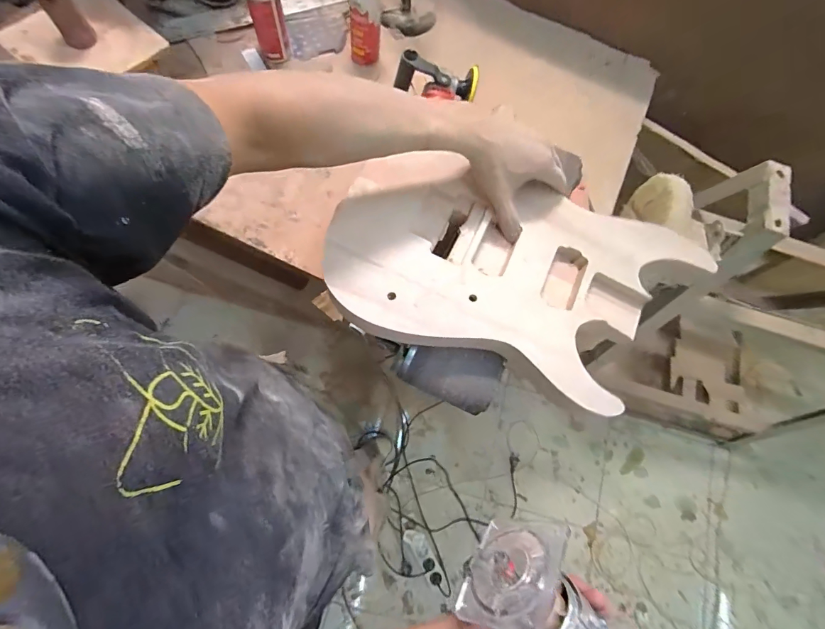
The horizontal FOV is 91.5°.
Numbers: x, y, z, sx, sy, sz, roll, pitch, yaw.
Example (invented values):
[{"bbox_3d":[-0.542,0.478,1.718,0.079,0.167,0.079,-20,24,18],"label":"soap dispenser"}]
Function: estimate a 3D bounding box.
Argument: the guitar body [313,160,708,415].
[{"bbox_3d":[0.109,-0.057,0.465,0.403,0.046,0.249,19,72,4],"label":"guitar body"}]

